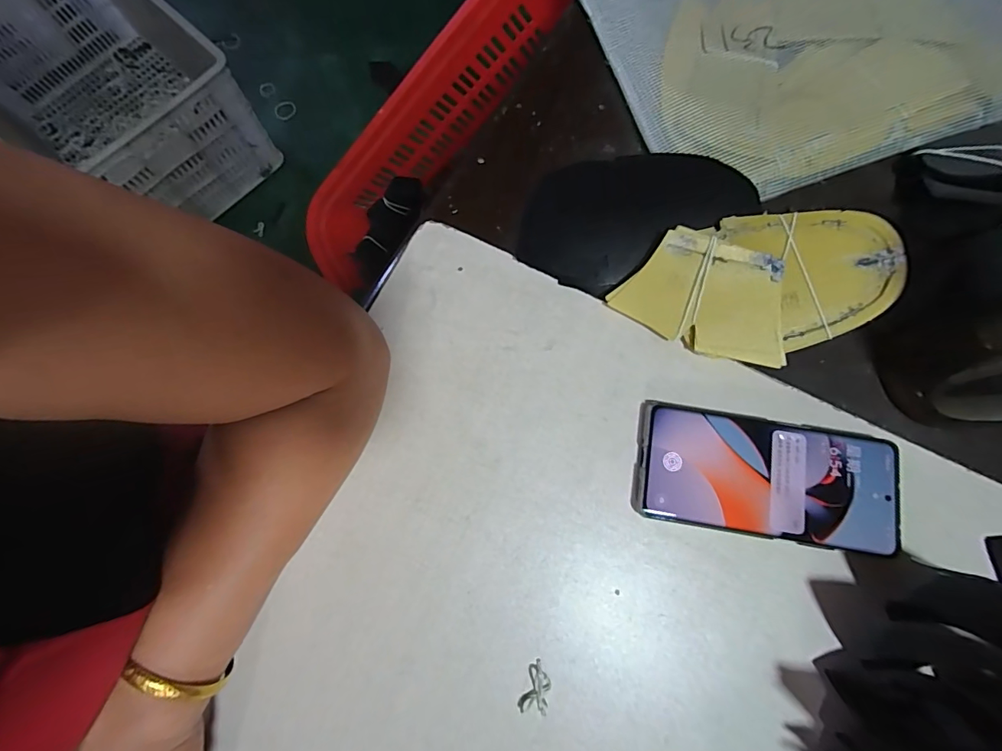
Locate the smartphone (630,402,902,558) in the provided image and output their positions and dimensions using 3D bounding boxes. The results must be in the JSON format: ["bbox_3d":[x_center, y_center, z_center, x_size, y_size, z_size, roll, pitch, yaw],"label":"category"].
[{"bbox_3d":[0.173,0.067,0.302,0.164,0.014,0.077,9,78,2],"label":"smartphone"}]

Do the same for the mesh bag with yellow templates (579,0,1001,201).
[{"bbox_3d":[0.245,-0.267,0.361,0.300,0.033,0.228,-17,78,-3],"label":"mesh bag with yellow templates"}]

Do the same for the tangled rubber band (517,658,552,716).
[{"bbox_3d":[0.022,0.191,0.279,0.017,0.005,0.028,14,78,3],"label":"tangled rubber band"}]

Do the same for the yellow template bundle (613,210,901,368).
[{"bbox_3d":[0.172,-0.059,0.317,0.176,0.020,0.097,-10,89,9],"label":"yellow template bundle"}]

